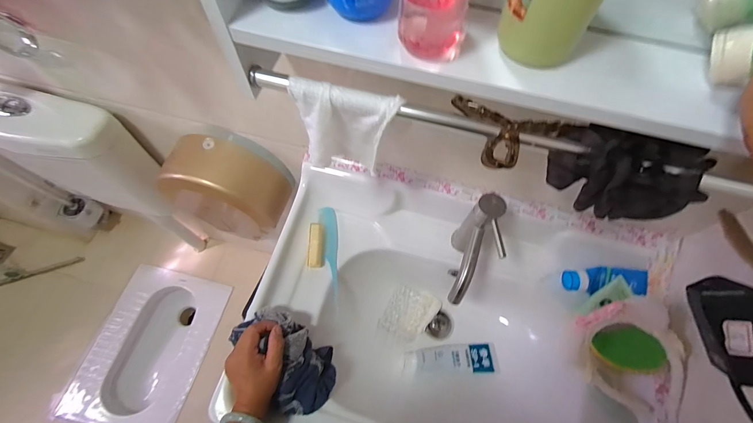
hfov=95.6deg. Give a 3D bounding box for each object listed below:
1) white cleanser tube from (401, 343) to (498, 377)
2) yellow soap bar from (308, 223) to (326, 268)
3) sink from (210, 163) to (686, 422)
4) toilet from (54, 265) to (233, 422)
[{"bbox_3d":[0.152,0.301,0.692,0.193,0.029,0.055,-1,64,-3],"label":"white cleanser tube"},{"bbox_3d":[-0.116,0.066,0.663,0.029,0.029,0.084,-2,80,-3],"label":"yellow soap bar"},{"bbox_3d":[0.136,0.228,0.651,0.696,0.230,0.444,16,65,6],"label":"sink"},{"bbox_3d":[-0.884,0.551,1.376,0.429,0.151,0.587,14,64,5],"label":"toilet"}]

